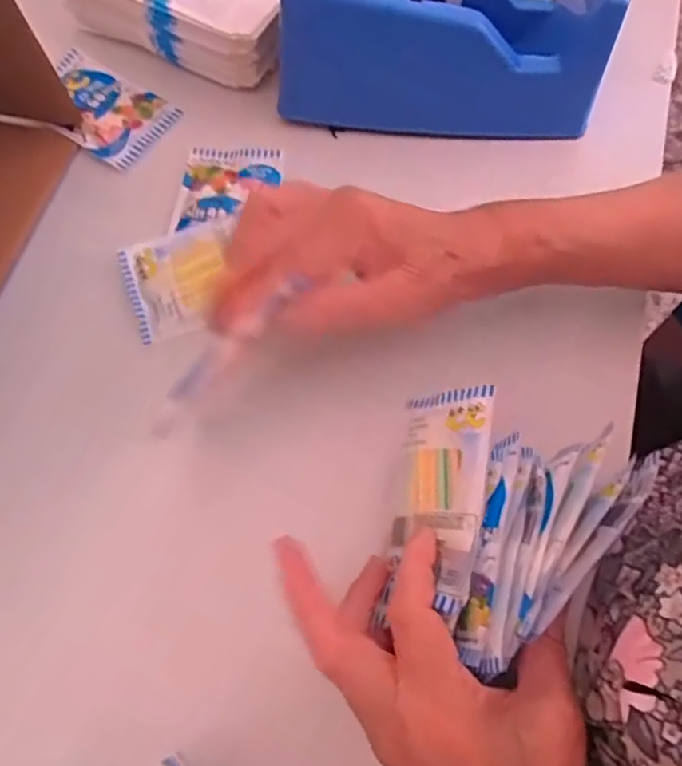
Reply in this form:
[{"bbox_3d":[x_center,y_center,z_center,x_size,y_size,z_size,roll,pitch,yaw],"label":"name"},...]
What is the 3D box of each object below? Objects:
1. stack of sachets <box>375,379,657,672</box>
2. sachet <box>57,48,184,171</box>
[{"bbox_3d":[0.072,0.068,0.290,0.104,0.044,0.112,19,70,9],"label":"stack of sachets"},{"bbox_3d":[-0.169,-0.194,0.440,0.100,0.005,0.063,34,73,14],"label":"sachet"}]

